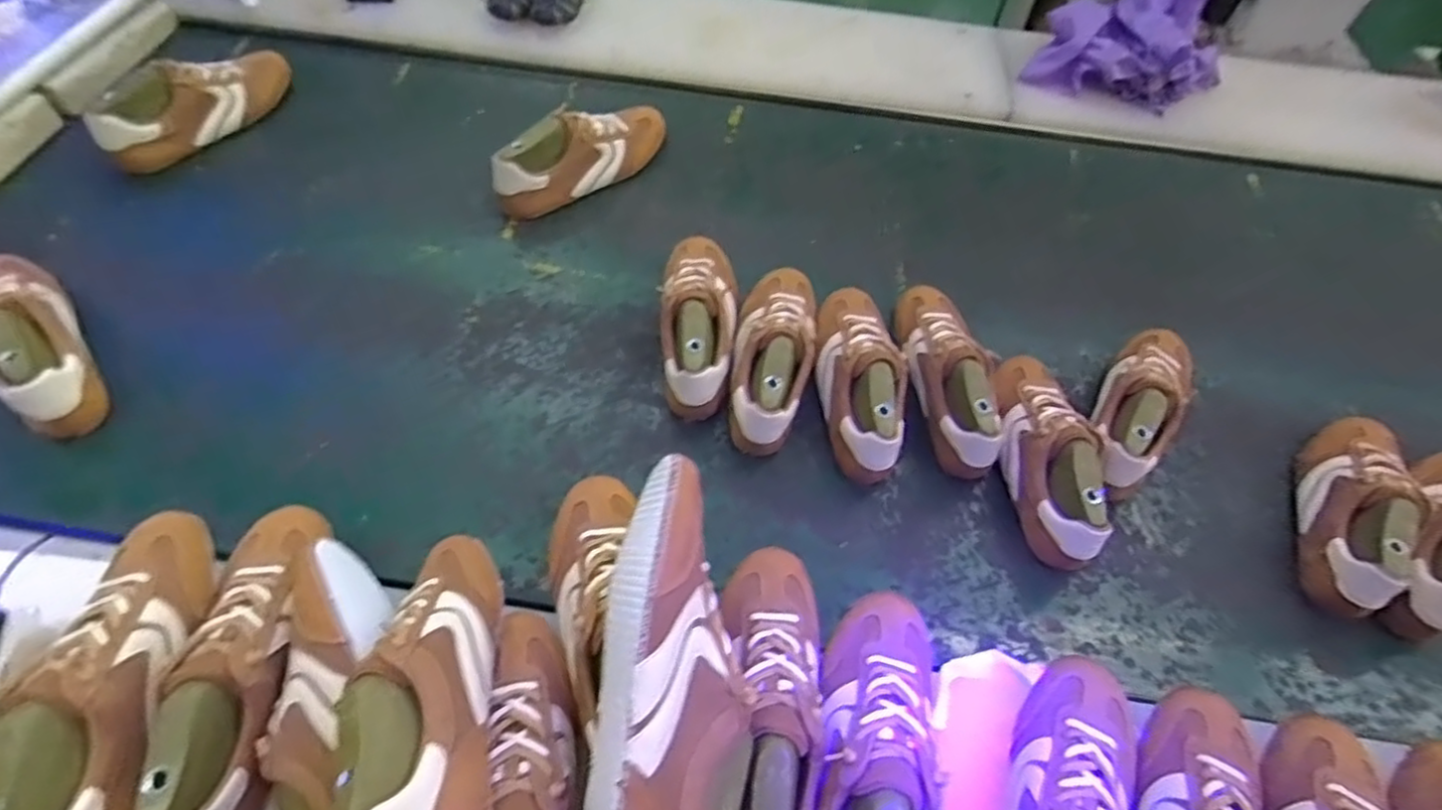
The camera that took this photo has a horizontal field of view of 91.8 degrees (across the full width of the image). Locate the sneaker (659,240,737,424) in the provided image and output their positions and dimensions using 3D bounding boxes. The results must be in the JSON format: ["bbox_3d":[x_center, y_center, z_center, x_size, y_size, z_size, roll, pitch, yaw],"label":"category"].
[{"bbox_3d":[-0.026,-0.104,0.809,0.090,0.089,0.248,2,55,-2],"label":"sneaker"}]

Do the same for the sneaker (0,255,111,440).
[{"bbox_3d":[-0.733,-0.080,0.736,0.076,0.096,0.252,-37,65,-25],"label":"sneaker"}]

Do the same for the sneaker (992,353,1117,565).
[{"bbox_3d":[0.348,0.044,0.744,0.075,0.079,0.253,0,55,-4],"label":"sneaker"}]

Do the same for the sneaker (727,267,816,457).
[{"bbox_3d":[0.060,-0.067,0.792,0.092,0.089,0.254,7,55,2],"label":"sneaker"}]

